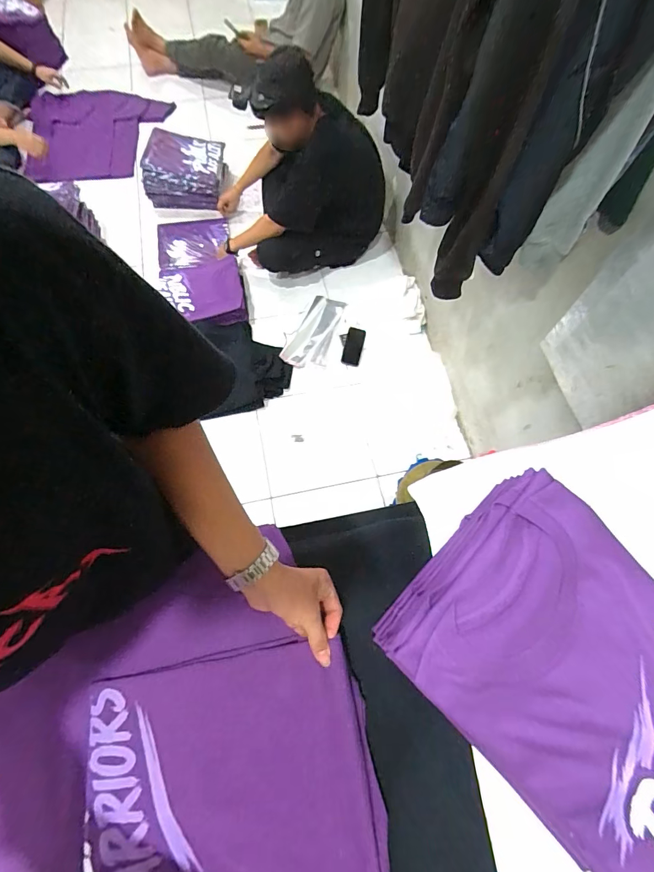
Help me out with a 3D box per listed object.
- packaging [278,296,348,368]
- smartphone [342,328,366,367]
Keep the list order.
[{"bbox_3d":[-0.057,-0.449,1.730,0.184,0.055,0.373,16,69,5],"label":"packaging"},{"bbox_3d":[0.111,-0.370,1.670,0.072,0.016,0.162,13,84,3],"label":"smartphone"}]

